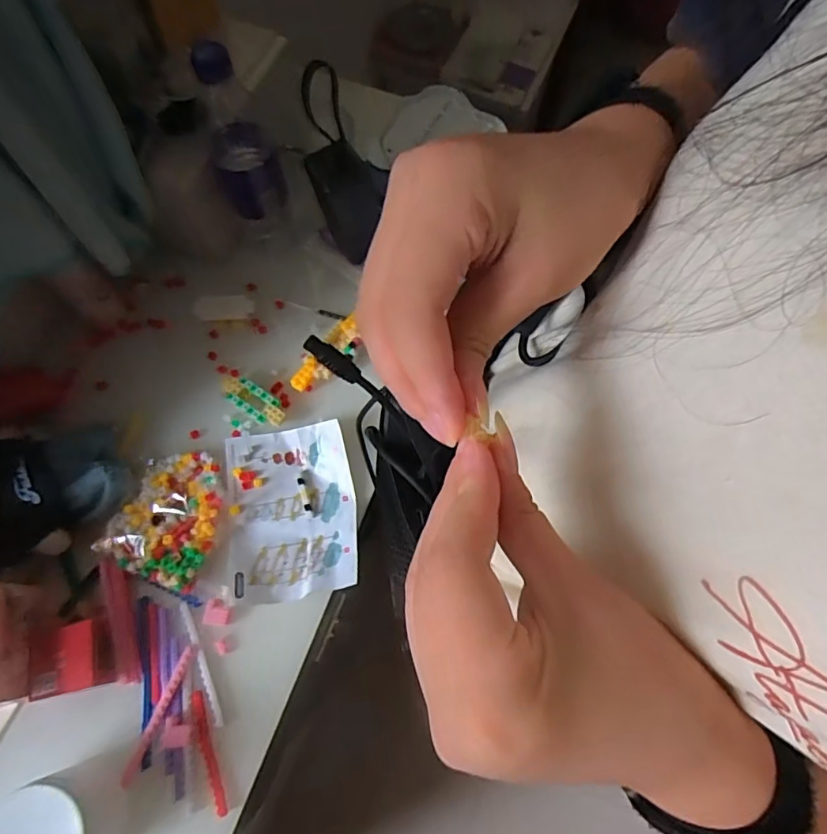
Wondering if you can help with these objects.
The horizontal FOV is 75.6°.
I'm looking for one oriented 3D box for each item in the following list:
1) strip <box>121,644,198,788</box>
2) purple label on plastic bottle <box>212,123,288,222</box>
[{"bbox_3d":[-0.213,0.249,0.450,0.012,0.013,0.110,22,70,6],"label":"strip"},{"bbox_3d":[-0.175,-0.264,0.572,0.065,0.074,0.062,-12,70,-6],"label":"purple label on plastic bottle"}]

